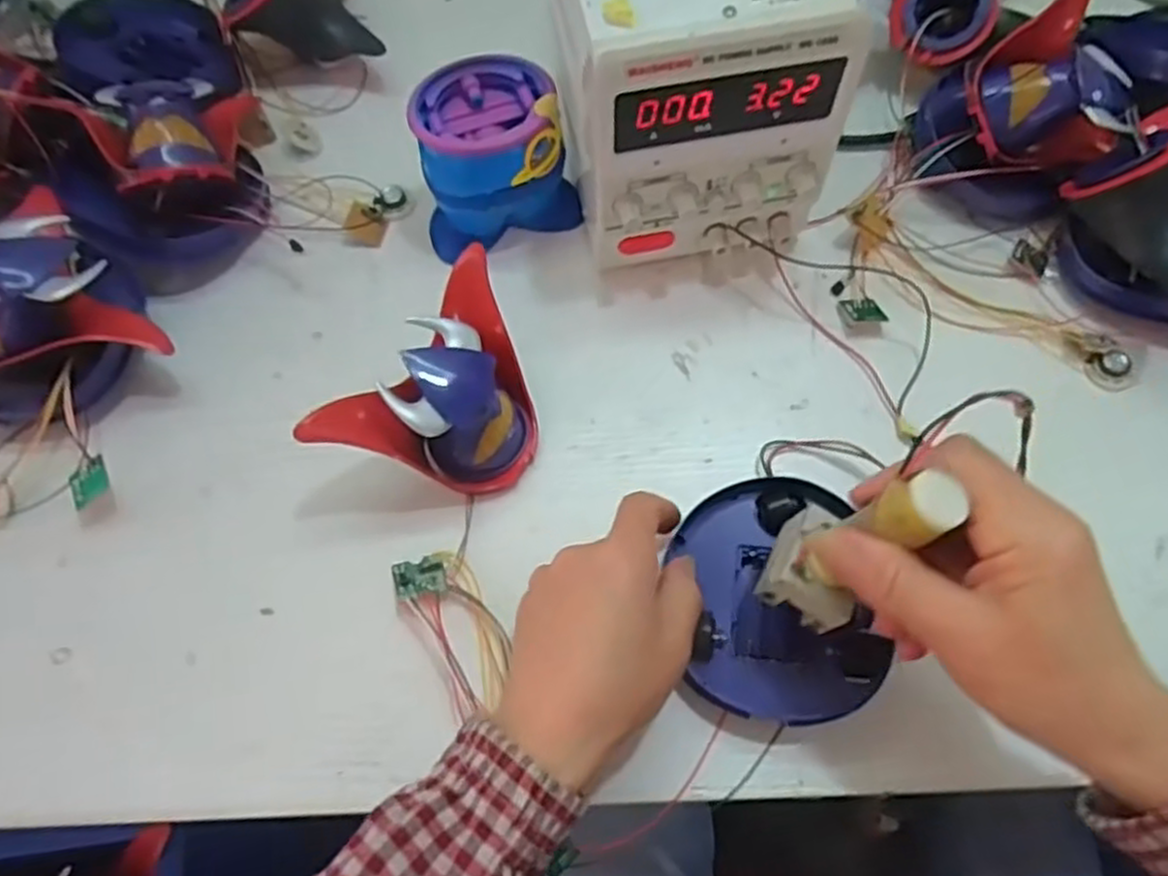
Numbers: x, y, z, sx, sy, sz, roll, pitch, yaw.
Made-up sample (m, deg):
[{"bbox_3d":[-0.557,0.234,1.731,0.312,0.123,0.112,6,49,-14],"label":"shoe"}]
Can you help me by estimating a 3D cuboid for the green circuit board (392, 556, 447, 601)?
[{"bbox_3d":[-0.082,0.070,0.388,0.025,0.004,0.023,-13,51,-15],"label":"green circuit board"}]

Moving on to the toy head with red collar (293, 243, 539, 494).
[{"bbox_3d":[-0.063,-0.020,0.398,0.079,0.069,0.123,32,71,14],"label":"toy head with red collar"}]

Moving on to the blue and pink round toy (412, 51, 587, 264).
[{"bbox_3d":[-0.055,-0.166,0.459,0.089,0.075,0.076,-16,67,-5],"label":"blue and pink round toy"}]

